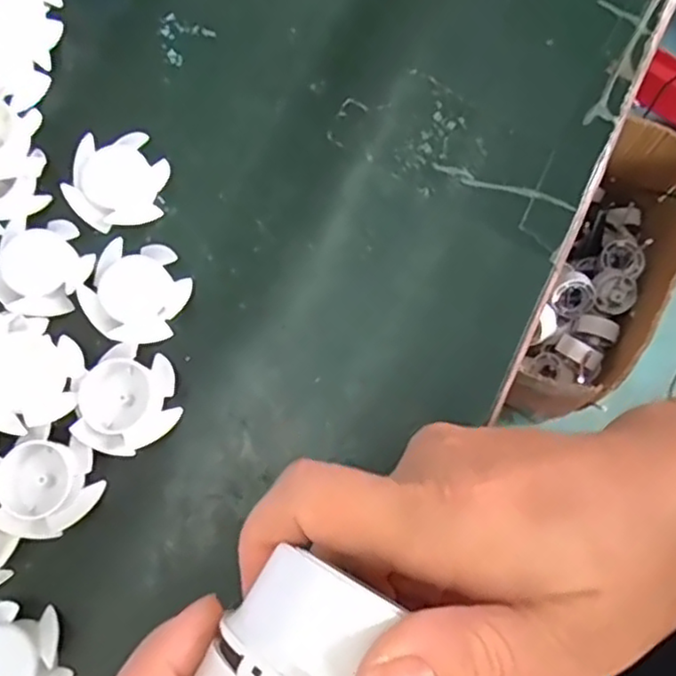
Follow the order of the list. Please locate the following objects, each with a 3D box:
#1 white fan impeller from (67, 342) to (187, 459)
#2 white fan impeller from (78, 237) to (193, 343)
[{"bbox_3d":[-0.080,0.024,0.250,0.036,0.009,0.040,40,80,7],"label":"white fan impeller"},{"bbox_3d":[-0.080,-0.019,0.261,0.036,0.008,0.039,26,79,4],"label":"white fan impeller"}]

